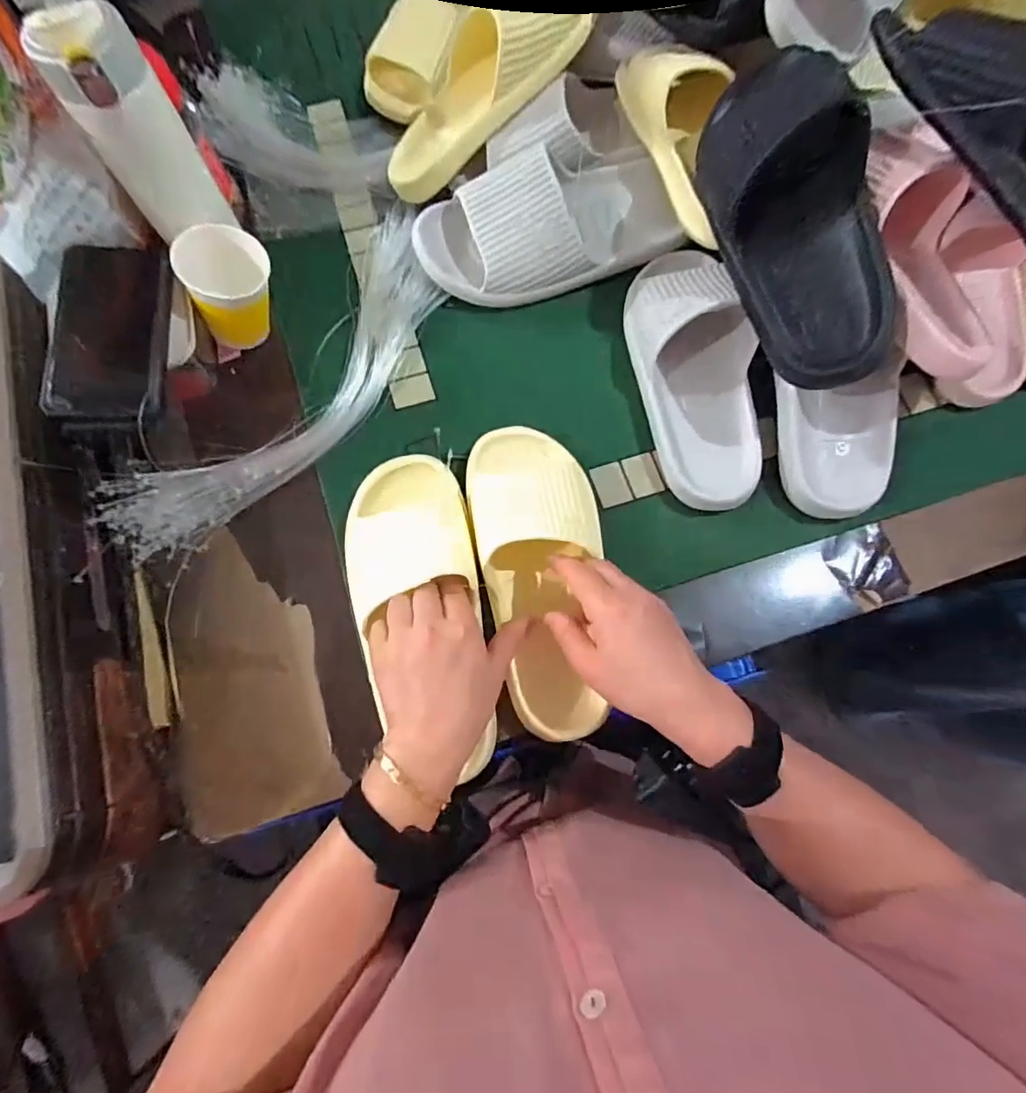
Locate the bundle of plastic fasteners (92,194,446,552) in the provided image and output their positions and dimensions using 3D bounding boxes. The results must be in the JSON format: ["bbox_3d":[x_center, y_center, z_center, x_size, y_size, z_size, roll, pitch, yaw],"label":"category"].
[{"bbox_3d":[-0.185,-0.155,0.472,0.115,0.040,0.403,31,76,6],"label":"bundle of plastic fasteners"}]

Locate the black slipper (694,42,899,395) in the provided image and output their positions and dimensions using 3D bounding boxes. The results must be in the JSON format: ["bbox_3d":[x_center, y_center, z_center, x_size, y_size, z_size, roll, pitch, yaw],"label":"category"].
[{"bbox_3d":[0.222,-0.252,0.412,0.108,0.078,0.258,-15,89,37],"label":"black slipper"}]

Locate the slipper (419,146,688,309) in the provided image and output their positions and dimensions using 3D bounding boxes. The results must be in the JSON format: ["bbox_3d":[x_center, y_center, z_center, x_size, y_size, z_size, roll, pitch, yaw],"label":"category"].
[{"bbox_3d":[0.033,-0.304,0.495,0.244,0.080,0.110,-14,75,-6],"label":"slipper"}]

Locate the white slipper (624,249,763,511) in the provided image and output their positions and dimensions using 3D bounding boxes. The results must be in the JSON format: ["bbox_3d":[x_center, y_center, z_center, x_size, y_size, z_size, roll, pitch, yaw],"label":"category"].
[{"bbox_3d":[0.172,-0.148,0.466,0.101,0.069,0.227,-9,75,-5],"label":"white slipper"}]

